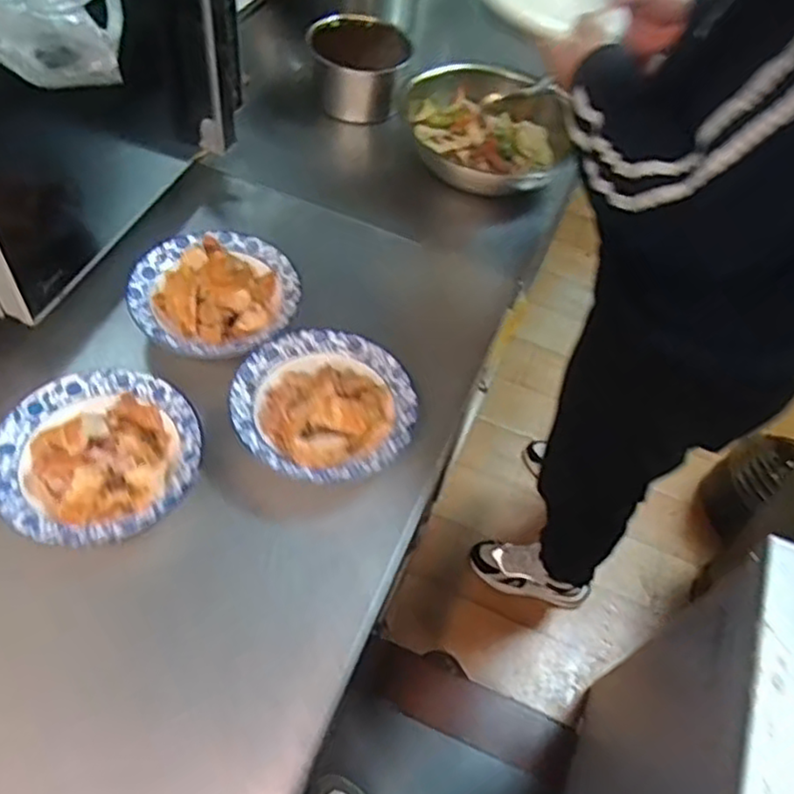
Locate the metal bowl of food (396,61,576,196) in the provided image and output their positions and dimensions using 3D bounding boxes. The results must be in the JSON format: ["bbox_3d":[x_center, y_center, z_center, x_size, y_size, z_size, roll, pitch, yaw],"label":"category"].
[{"bbox_3d":[0.118,-0.366,0.944,0.192,0.085,0.177,-8,58,-8],"label":"metal bowl of food"}]

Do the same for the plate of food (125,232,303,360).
[{"bbox_3d":[-0.189,-0.115,0.727,0.166,0.036,0.163,1,57,-2],"label":"plate of food"}]

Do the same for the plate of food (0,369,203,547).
[{"bbox_3d":[-0.260,0.045,0.602,0.164,0.044,0.166,1,57,-2],"label":"plate of food"}]

